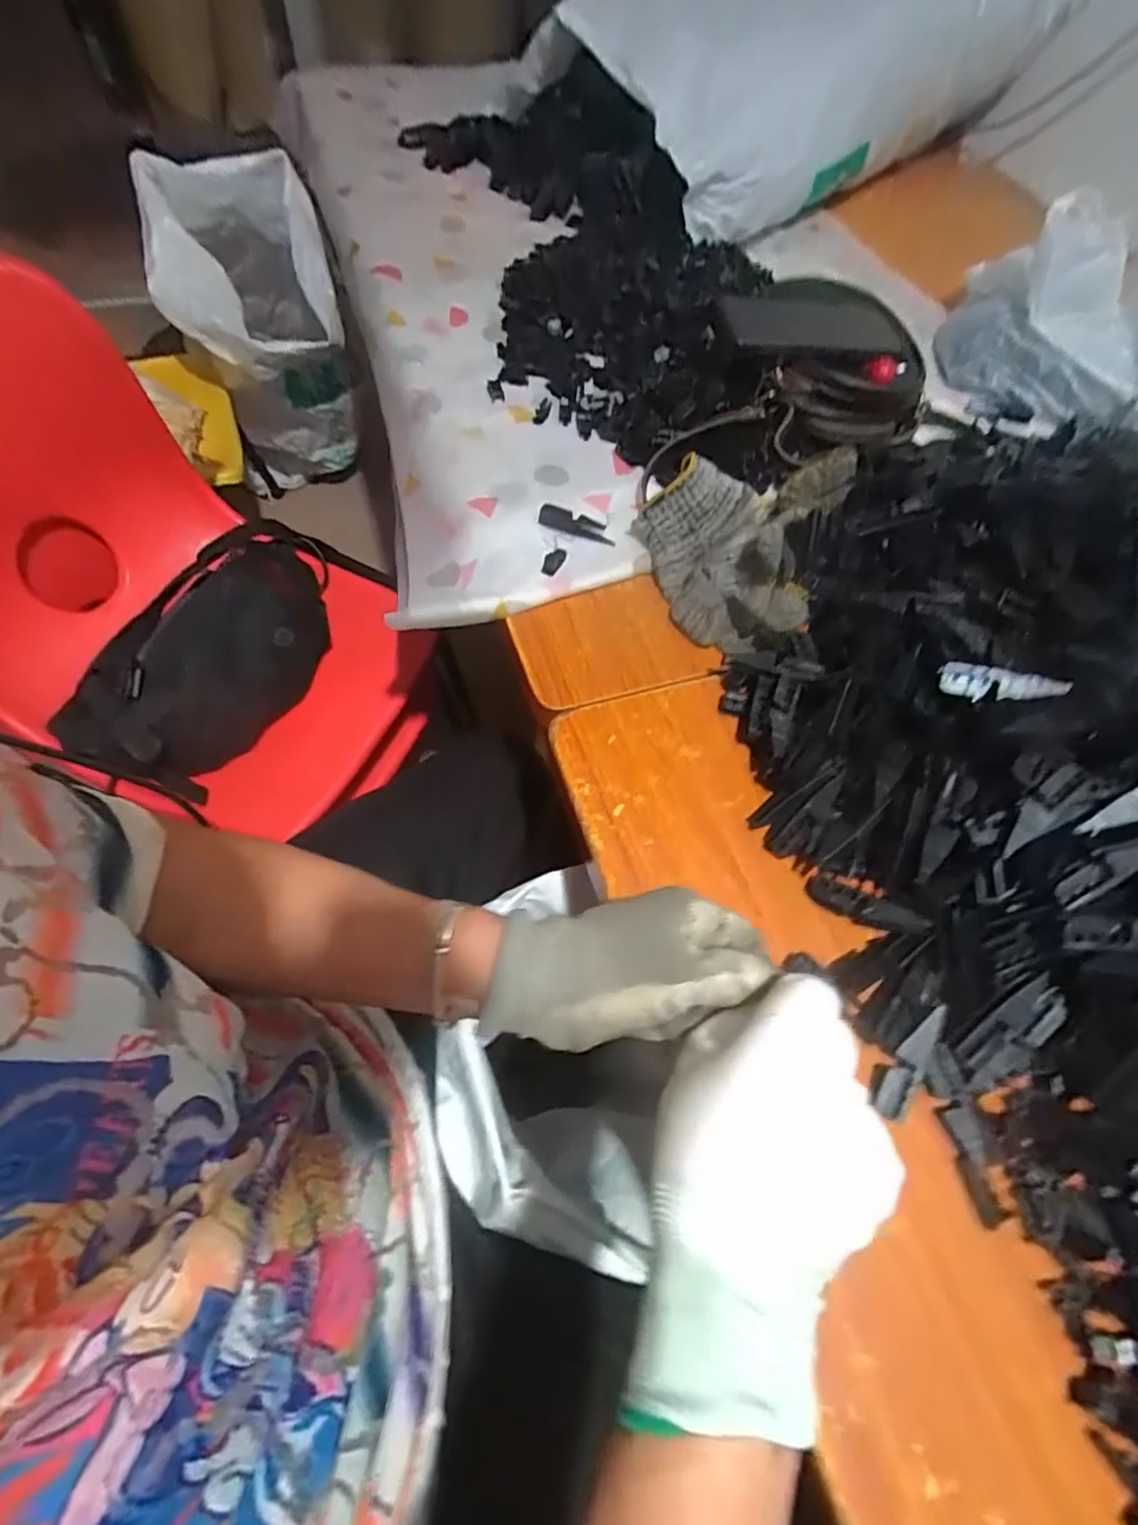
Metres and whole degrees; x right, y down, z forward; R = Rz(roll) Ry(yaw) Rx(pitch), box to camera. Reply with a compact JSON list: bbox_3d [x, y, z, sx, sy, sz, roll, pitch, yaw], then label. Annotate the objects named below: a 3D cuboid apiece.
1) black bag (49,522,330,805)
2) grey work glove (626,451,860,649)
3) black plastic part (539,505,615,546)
[{"bbox_3d":[-0.335,-0.118,0.630,0.169,0.077,0.284,29,63,-1],"label":"black bag"},{"bbox_3d":[0.135,-0.190,0.512,0.147,0.051,0.203,24,62,9],"label":"grey work glove"},{"bbox_3d":[0.007,-0.197,0.529,0.063,0.009,0.025,20,62,7],"label":"black plastic part"}]

